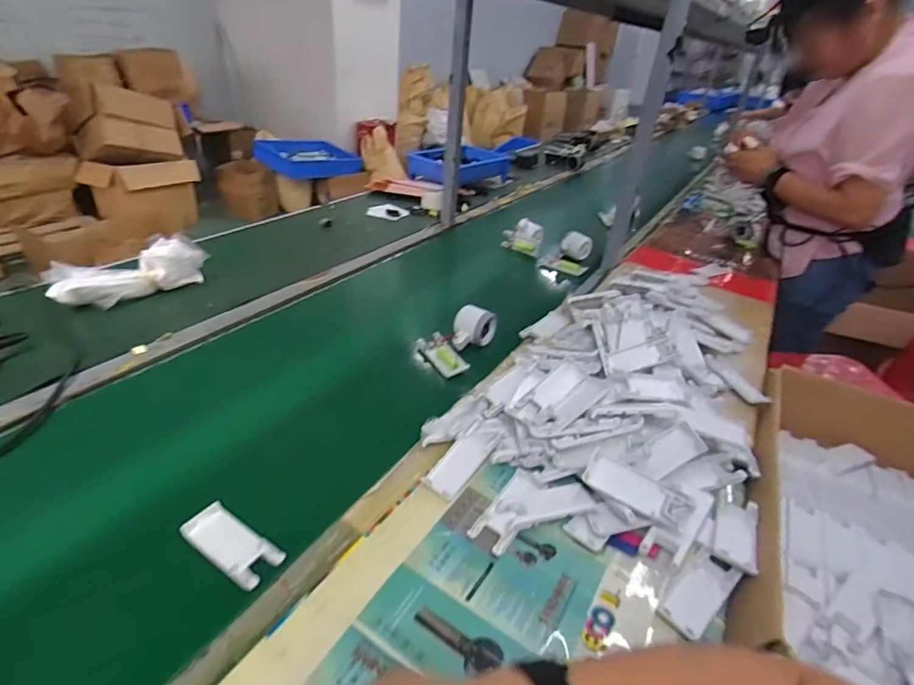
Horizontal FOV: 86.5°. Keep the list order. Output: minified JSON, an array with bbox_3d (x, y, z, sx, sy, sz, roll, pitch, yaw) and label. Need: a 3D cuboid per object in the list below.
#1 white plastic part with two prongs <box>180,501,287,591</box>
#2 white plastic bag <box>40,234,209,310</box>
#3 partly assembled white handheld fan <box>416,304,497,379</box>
[{"bbox_3d":[-0.216,0.193,0.467,0.104,0.006,0.042,23,37,24],"label":"white plastic part with two prongs"},{"bbox_3d":[-0.540,-0.114,0.809,0.229,0.075,0.087,-13,38,-28],"label":"white plastic bag"},{"bbox_3d":[-0.005,-0.015,0.776,0.093,0.068,0.132,21,36,22],"label":"partly assembled white handheld fan"}]

